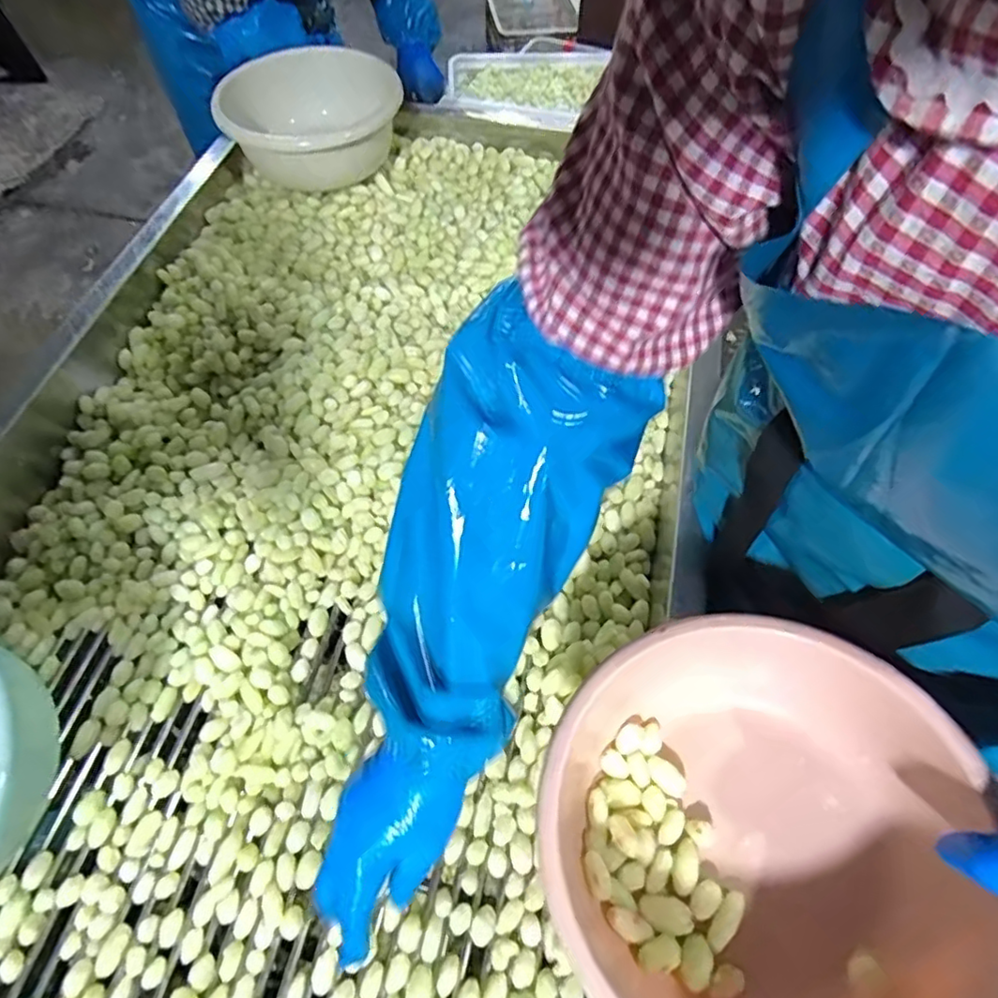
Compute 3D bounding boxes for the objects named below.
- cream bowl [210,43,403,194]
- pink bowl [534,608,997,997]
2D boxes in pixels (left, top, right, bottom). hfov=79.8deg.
[{"bbox_3d":[-0.251,-0.519,0.817,0.220,0.103,0.222,0,57,0],"label":"cream bowl"},{"bbox_3d":[0.147,0.198,0.351,0.232,0.100,0.232,-7,59,11],"label":"pink bowl"}]

